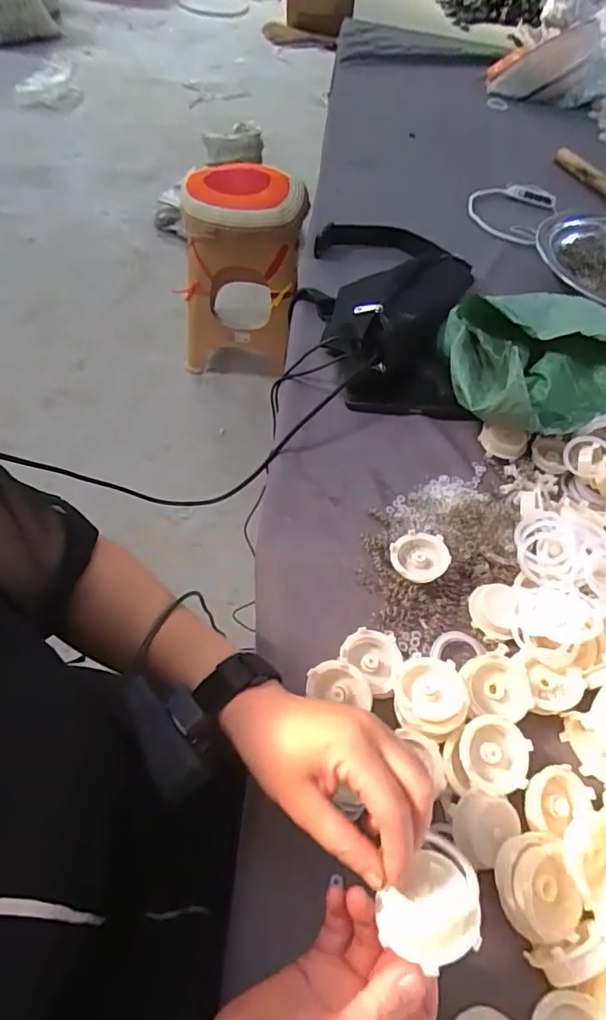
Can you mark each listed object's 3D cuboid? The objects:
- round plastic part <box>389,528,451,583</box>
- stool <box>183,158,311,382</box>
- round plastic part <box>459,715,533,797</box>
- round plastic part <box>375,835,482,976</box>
[{"bbox_3d":[0.114,0.047,0.508,0.054,0.019,0.054,-10,61,3],"label":"round plastic part"},{"bbox_3d":[-0.179,-0.659,1.523,0.343,0.514,0.288,7,55,-2],"label":"stool"},{"bbox_3d":[0.148,0.186,0.394,0.055,0.021,0.050,3,55,-4],"label":"round plastic part"},{"bbox_3d":[0.072,0.211,0.275,0.055,0.025,0.043,-35,19,-24],"label":"round plastic part"}]

